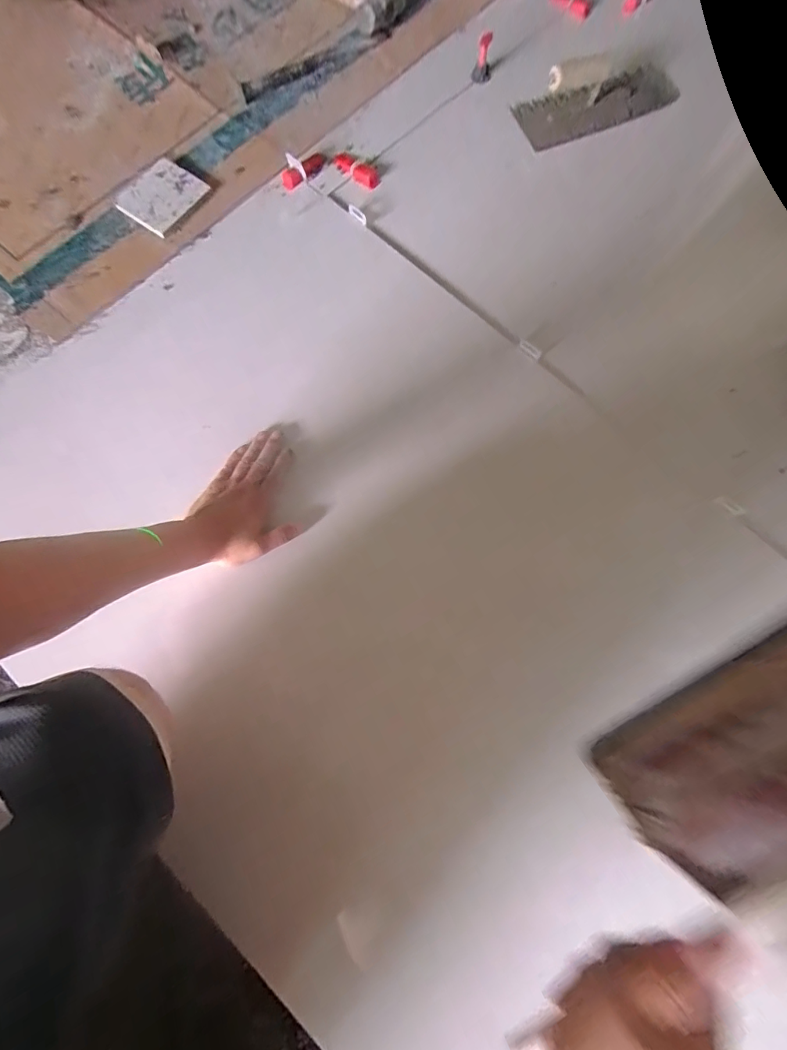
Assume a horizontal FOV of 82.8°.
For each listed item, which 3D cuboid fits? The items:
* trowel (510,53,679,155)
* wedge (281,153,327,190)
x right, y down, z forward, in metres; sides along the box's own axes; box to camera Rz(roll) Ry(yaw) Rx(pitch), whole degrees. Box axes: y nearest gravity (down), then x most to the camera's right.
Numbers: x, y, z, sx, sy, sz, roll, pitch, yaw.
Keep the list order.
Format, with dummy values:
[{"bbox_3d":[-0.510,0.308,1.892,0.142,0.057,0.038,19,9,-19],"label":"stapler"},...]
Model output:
[{"bbox_3d":[0.363,-0.748,0.763,0.318,0.073,0.113,-25,78,-7],"label":"trowel"},{"bbox_3d":[-0.142,-0.573,0.721,0.031,0.013,0.088,40,78,8],"label":"wedge"}]

